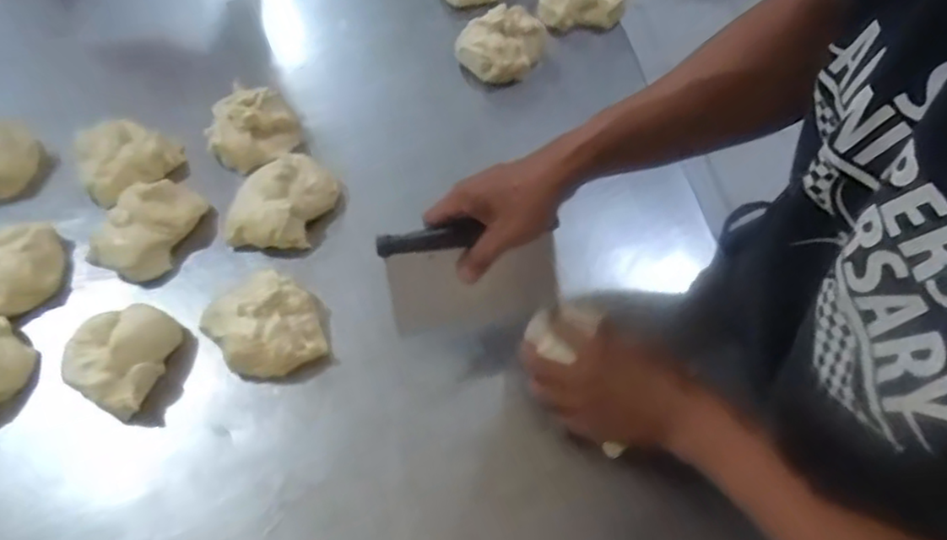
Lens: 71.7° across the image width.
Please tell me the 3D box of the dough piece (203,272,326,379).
[{"bbox_3d":[-0.202,0.054,0.633,0.101,0.046,0.105,-31,64,-16],"label":"dough piece"}]

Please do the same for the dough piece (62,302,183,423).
[{"bbox_3d":[-0.334,0.077,0.610,0.076,0.054,0.097,12,61,8],"label":"dough piece"}]

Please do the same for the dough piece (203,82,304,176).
[{"bbox_3d":[-0.254,-0.166,0.756,0.105,0.048,0.082,-22,62,-11],"label":"dough piece"}]

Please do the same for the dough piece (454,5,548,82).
[{"bbox_3d":[0.037,-0.282,0.816,0.090,0.058,0.093,0,60,1],"label":"dough piece"}]

